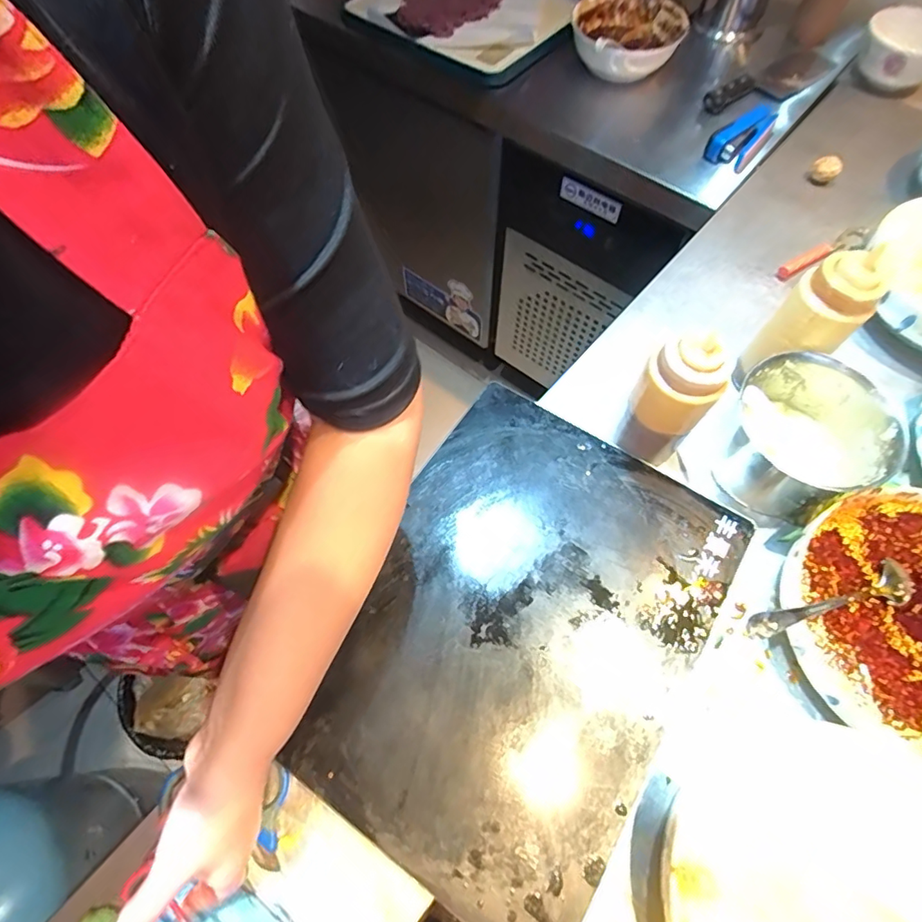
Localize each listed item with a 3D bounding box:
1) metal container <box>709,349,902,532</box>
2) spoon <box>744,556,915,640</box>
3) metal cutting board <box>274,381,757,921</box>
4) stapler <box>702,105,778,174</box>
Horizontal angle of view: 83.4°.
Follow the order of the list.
[{"bbox_3d":[0.329,-0.018,0.503,0.125,0.095,0.135,1,65,-2],"label":"metal container"},{"bbox_3d":[0.302,0.114,0.420,0.171,0.013,0.034,-10,62,-17],"label":"spoon"},{"bbox_3d":[0.050,0.137,0.454,0.284,0.021,0.390,29,68,17],"label":"metal cutting board"},{"bbox_3d":[0.404,-0.464,0.735,0.063,0.051,0.089,43,70,16],"label":"stapler"}]

